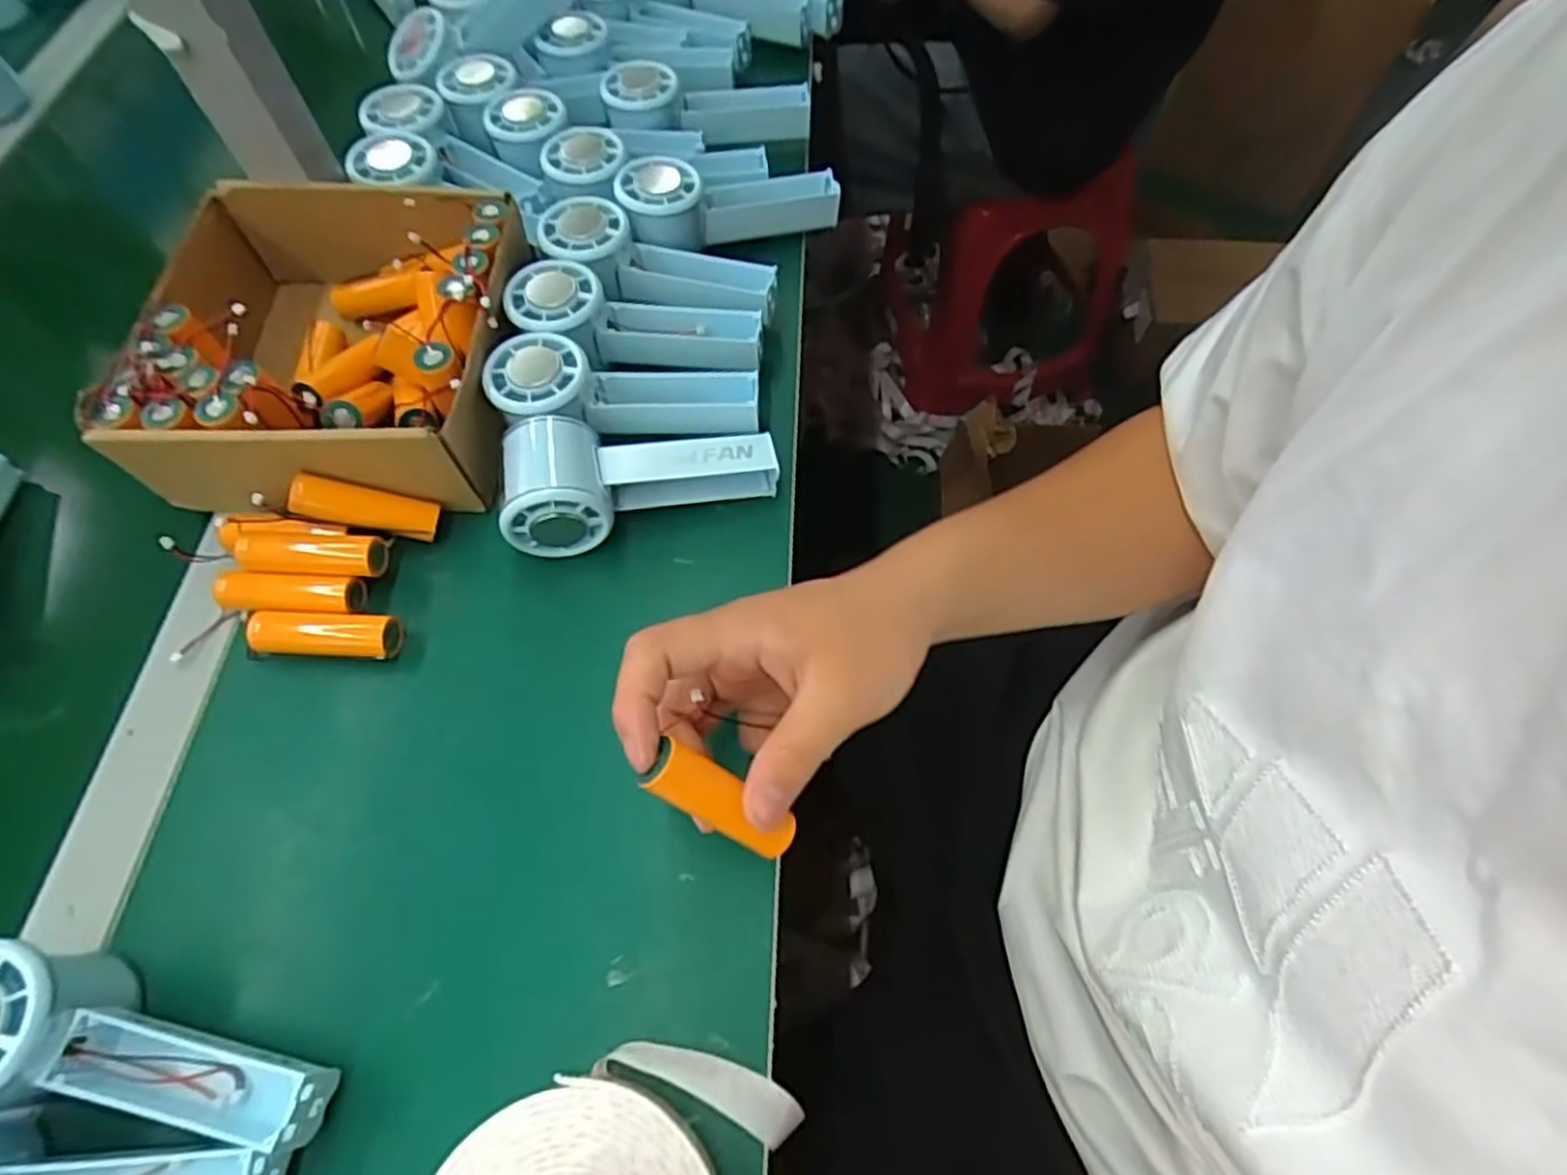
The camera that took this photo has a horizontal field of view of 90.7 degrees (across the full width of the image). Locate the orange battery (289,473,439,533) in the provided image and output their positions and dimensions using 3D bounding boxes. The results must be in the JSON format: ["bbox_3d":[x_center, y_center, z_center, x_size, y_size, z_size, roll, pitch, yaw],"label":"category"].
[{"bbox_3d":[-0.226,-0.044,0.419,0.071,0.014,0.020,11,59,-23],"label":"orange battery"}]

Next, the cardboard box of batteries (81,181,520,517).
[{"bbox_3d":[-0.259,-0.141,0.456,0.199,0.070,0.205,-2,62,0],"label":"cardboard box of batteries"}]

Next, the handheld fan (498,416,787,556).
[{"bbox_3d":[-0.077,-0.063,0.423,0.147,0.048,0.062,-9,62,-4],"label":"handheld fan"}]

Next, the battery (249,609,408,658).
[{"bbox_3d":[-0.239,0.025,0.405,0.073,0.020,0.023,1,62,2],"label":"battery"}]

